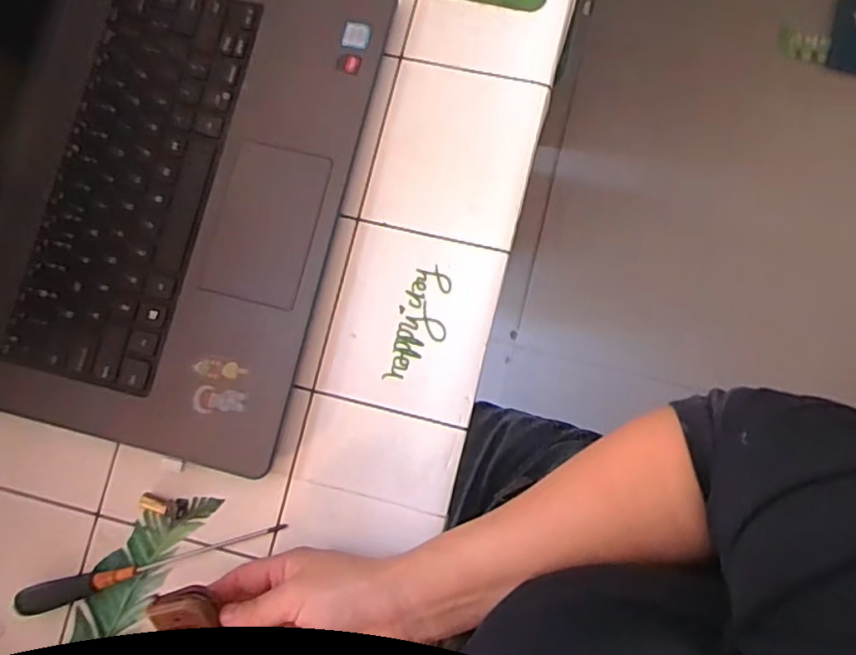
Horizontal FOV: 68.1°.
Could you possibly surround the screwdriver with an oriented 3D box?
[{"bbox_3d":[-0.179,0.151,0.409,0.171,0.015,0.018,-19,83,1],"label":"screwdriver"}]

